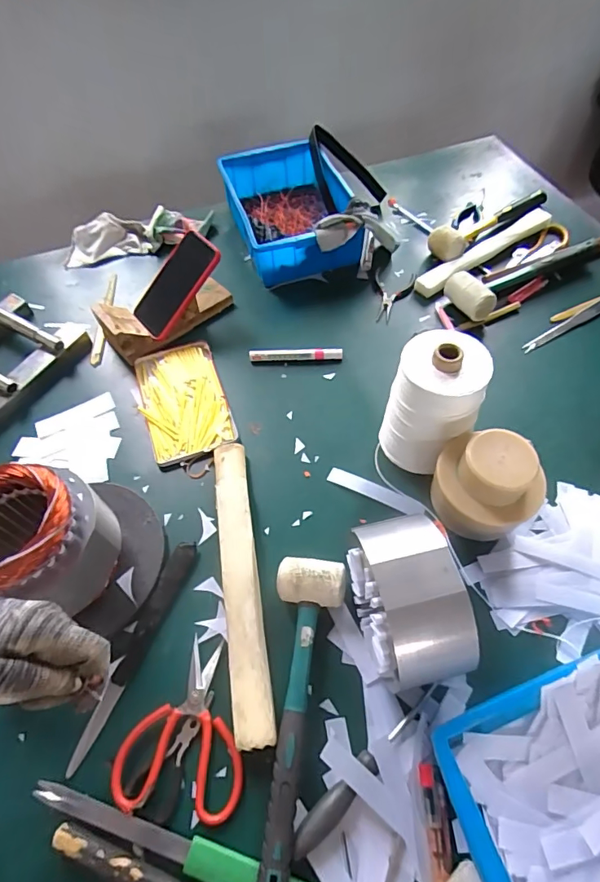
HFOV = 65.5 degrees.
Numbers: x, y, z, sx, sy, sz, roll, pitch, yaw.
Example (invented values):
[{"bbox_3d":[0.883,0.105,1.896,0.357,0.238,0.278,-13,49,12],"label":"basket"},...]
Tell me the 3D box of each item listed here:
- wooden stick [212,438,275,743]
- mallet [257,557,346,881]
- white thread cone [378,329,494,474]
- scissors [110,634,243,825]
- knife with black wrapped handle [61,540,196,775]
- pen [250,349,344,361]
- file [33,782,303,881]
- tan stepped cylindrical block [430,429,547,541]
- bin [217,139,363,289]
[{"bbox_3d":[-0.068,0.152,0.531,0.040,0.030,0.329,-9,58,-3],"label":"wooden stick"},{"bbox_3d":[0.004,0.258,0.452,0.074,0.043,0.289,1,58,4],"label":"mallet"},{"bbox_3d":[0.155,-0.035,0.557,0.096,0.174,0.089,-1,58,2],"label":"white thread cone"},{"bbox_3d":[-0.115,0.278,0.460,0.120,0.011,0.149,1,58,3],"label":"scissors"},{"bbox_3d":[-0.183,0.219,0.507,0.037,0.010,0.236,19,61,14],"label":"knife with black wrapped handle"},{"bbox_3d":[-0.007,-0.130,0.712,0.140,0.017,0.014,-1,58,2],"label":"pen"},{"bbox_3d":[-0.114,0.358,0.416,0.269,0.009,0.025,15,60,12],"label":"file"},{"bbox_3d":[0.199,0.052,0.520,0.101,0.125,0.098,-1,58,2],"label":"tan stepped cylindrical block"},{"bbox_3d":[-0.023,-0.416,0.853,0.207,0.102,0.283,-14,58,-6],"label":"bin"}]

